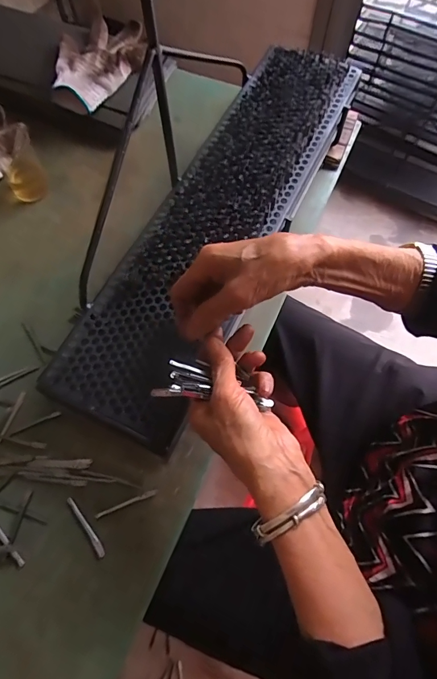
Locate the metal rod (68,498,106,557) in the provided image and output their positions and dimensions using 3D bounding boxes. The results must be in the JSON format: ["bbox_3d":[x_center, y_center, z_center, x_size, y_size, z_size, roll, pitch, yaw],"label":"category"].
[{"bbox_3d":[-0.131,0.185,0.387,0.007,0.004,0.065,-35,70,-17],"label":"metal rod"}]

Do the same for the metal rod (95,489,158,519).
[{"bbox_3d":[-0.097,0.173,0.413,0.067,0.004,0.006,-19,66,-11],"label":"metal rod"}]

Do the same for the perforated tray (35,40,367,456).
[{"bbox_3d":[0.008,-0.160,0.463,0.148,0.029,0.579,24,71,12],"label":"perforated tray"}]

